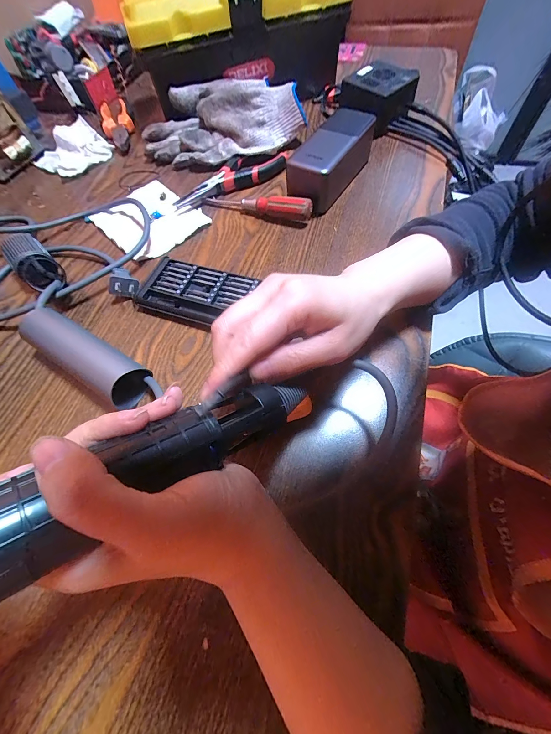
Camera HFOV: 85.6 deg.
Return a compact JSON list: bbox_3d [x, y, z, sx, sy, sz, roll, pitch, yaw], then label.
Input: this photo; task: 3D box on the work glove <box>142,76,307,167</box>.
[{"bbox_3d":[-0.071,-0.326,0.402,0.193,0.057,0.132,-31,64,-11],"label":"work glove"}]

